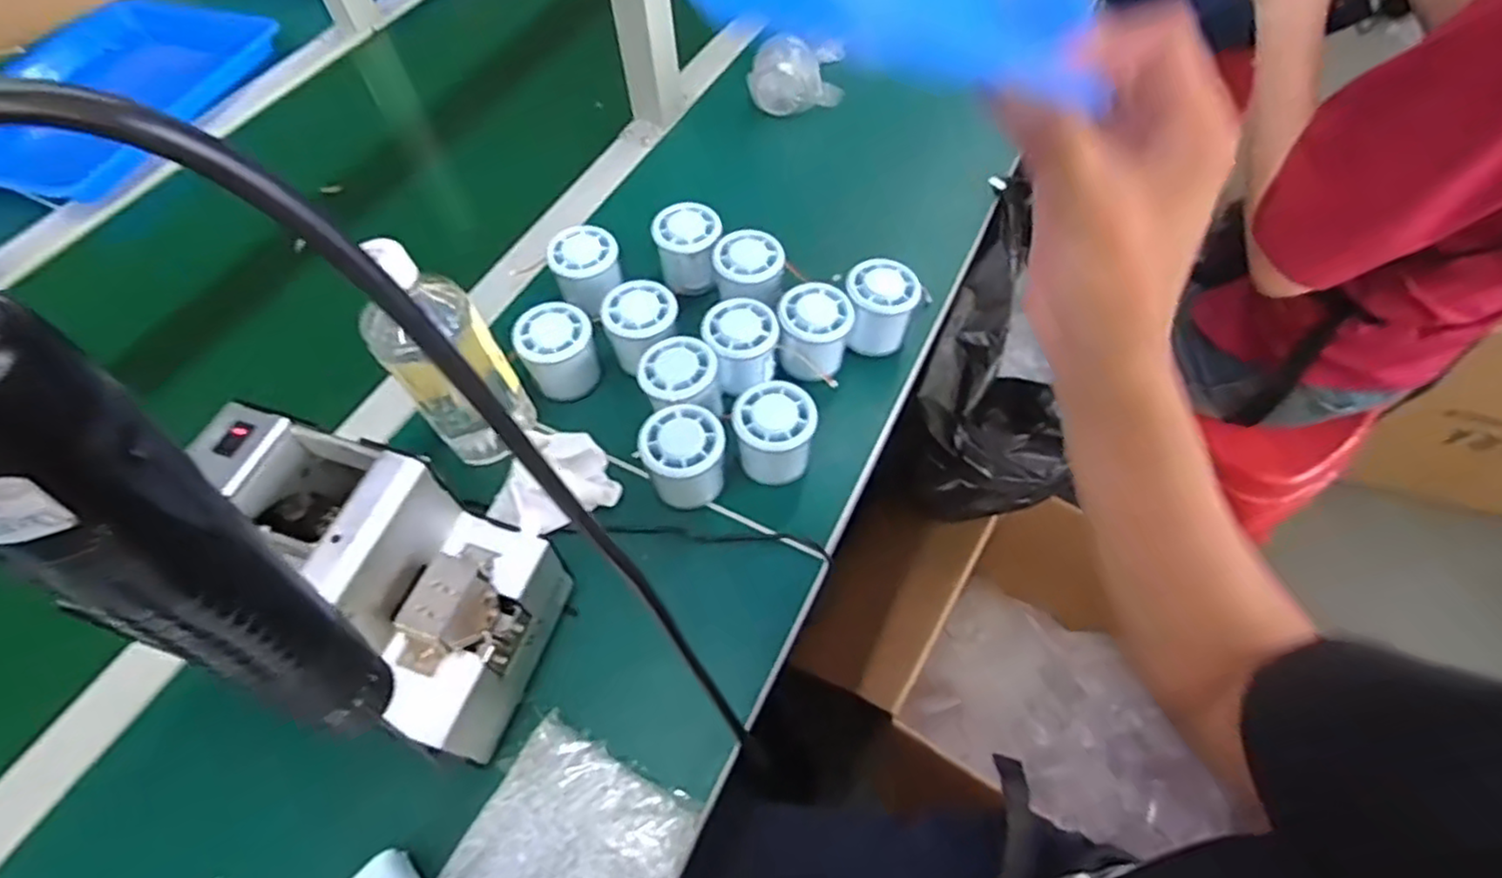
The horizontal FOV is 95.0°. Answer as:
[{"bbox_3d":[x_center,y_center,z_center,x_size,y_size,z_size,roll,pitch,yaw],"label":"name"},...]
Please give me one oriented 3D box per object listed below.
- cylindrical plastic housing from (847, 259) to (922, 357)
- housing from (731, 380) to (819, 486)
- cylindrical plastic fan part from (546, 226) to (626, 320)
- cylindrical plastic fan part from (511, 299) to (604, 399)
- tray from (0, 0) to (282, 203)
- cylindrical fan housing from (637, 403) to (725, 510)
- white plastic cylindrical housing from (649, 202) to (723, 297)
[{"bbox_3d":[0.105,-0.106,0.559,0.054,0.057,0.052,0,59,1],"label":"cylindrical plastic housing"},{"bbox_3d":[0.017,-0.003,0.503,0.056,0.059,0.052,0,59,1],"label":"housing"},{"bbox_3d":[-0.138,-0.142,0.586,0.059,0.051,0.058,0,59,1],"label":"cylindrical plastic fan part"},{"bbox_3d":[-0.151,-0.067,0.550,0.058,0.063,0.056,0,59,1],"label":"cylindrical plastic fan part"},{"bbox_3d":[-0.737,-0.402,0.795,0.271,0.036,0.348,10,59,7],"label":"tray"},{"bbox_3d":[-0.048,0.014,0.496,0.056,0.061,0.053,0,59,1],"label":"cylindrical fan housing"},{"bbox_3d":[-0.053,-0.163,0.596,0.057,0.051,0.063,-8,59,-4],"label":"white plastic cylindrical housing"}]

